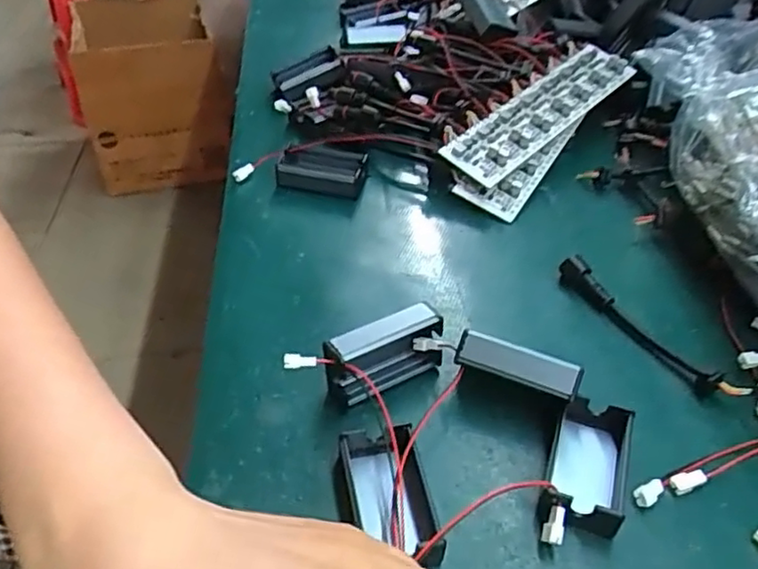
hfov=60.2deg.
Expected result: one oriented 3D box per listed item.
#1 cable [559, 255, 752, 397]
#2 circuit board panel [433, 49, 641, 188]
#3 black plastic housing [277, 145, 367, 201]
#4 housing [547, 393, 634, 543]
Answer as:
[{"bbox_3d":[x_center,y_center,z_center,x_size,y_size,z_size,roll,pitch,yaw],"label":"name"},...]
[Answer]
[{"bbox_3d":[0.131,0.020,0.321,0.012,0.016,0.105,-22,47,-25],"label":"cable"},{"bbox_3d":[0.111,-0.118,0.440,0.040,0.008,0.165,43,61,17],"label":"circuit board panel"},{"bbox_3d":[-0.035,-0.072,0.415,0.053,0.020,0.033,8,42,6],"label":"black plastic housing"},{"bbox_3d":[0.085,0.072,0.262,0.031,0.016,0.051,17,44,15],"label":"housing"}]

